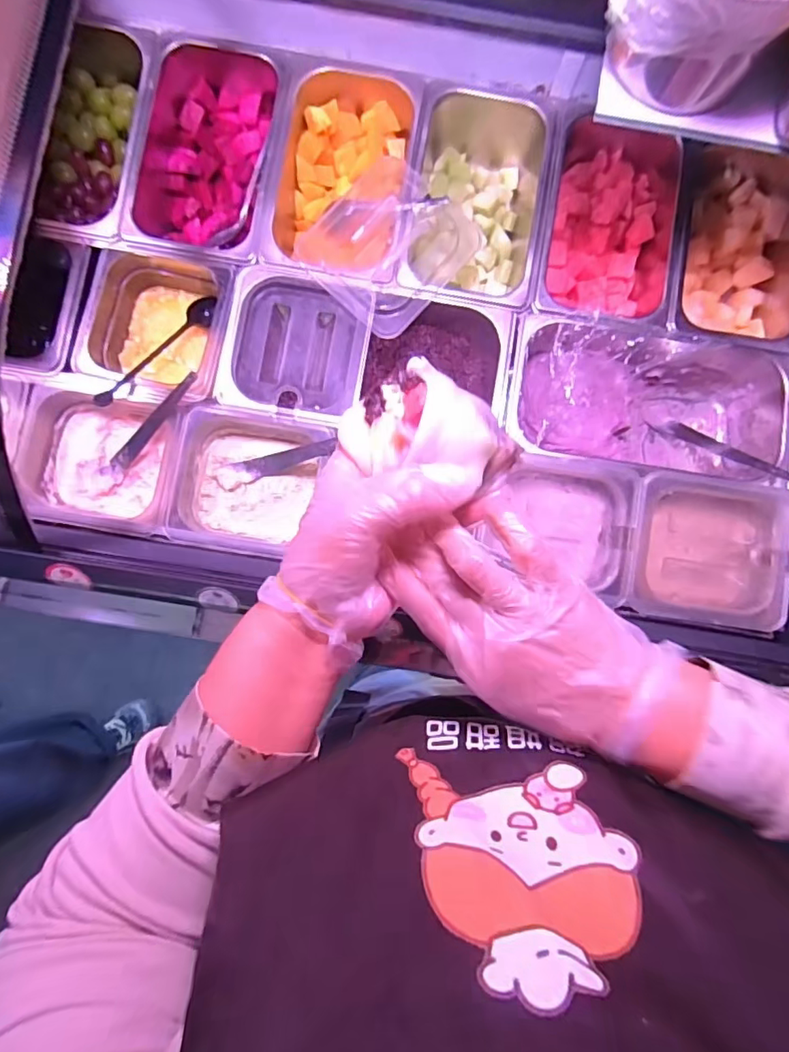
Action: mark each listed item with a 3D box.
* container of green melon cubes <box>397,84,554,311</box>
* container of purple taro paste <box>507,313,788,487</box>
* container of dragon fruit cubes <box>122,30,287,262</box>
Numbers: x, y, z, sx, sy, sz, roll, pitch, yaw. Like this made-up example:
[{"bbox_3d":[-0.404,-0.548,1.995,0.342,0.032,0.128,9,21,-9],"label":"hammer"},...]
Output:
[{"bbox_3d":[0.099,-0.399,0.658,0.161,0.094,0.283,8,85,-1],"label":"container of green melon cubes"},{"bbox_3d":[0.304,-0.142,0.653,0.341,0.102,0.162,7,85,-1],"label":"container of purple taro paste"},{"bbox_3d":[-0.223,-0.450,0.648,0.159,0.085,0.267,10,85,0],"label":"container of dragon fruit cubes"}]

